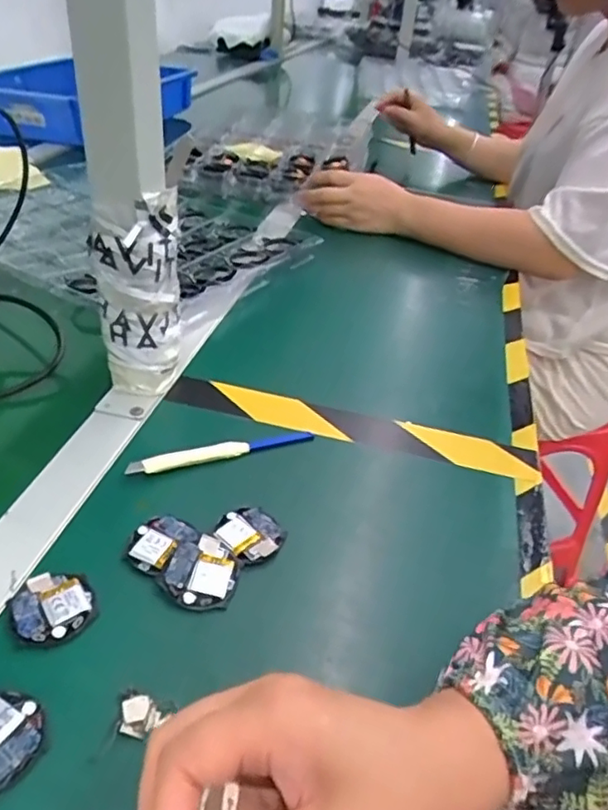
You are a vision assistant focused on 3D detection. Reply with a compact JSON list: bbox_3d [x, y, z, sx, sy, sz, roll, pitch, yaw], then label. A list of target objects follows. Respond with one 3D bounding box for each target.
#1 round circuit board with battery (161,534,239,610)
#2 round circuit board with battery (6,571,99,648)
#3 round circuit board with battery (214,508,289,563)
[{"bbox_3d":[-0.059,0.097,0.354,0.040,0.004,0.042,7,50,-9],"label":"round circuit board with battery"},{"bbox_3d":[-0.137,0.109,0.329,0.042,0.004,0.044,4,38,-3],"label":"round circuit board with battery"},{"bbox_3d":[-0.035,0.081,0.384,0.042,0.007,0.039,4,38,-3],"label":"round circuit board with battery"}]

